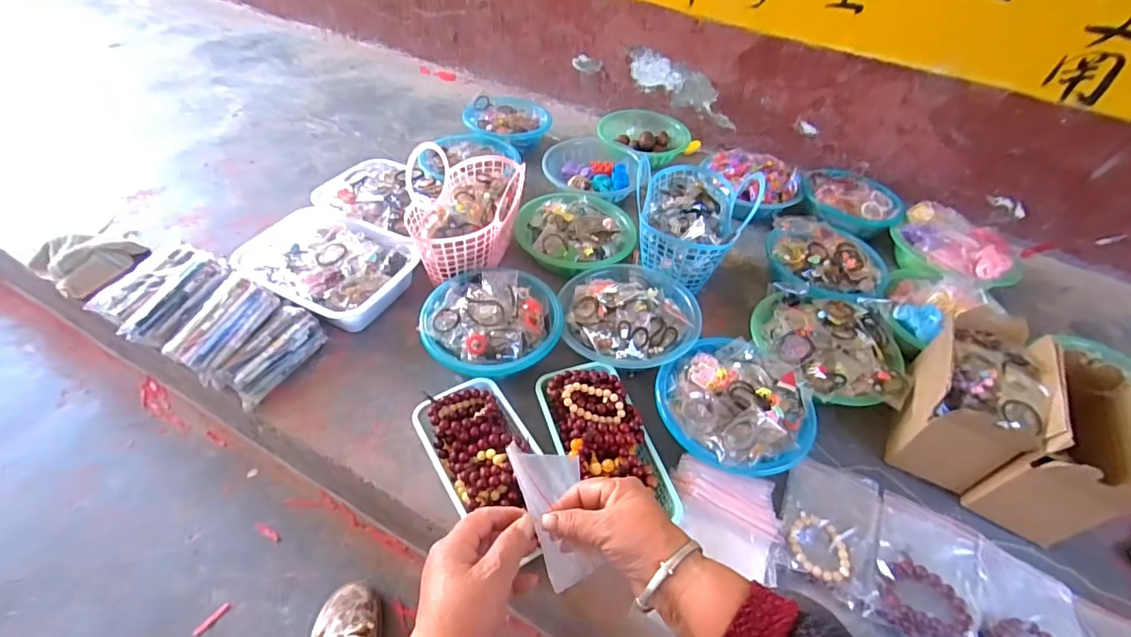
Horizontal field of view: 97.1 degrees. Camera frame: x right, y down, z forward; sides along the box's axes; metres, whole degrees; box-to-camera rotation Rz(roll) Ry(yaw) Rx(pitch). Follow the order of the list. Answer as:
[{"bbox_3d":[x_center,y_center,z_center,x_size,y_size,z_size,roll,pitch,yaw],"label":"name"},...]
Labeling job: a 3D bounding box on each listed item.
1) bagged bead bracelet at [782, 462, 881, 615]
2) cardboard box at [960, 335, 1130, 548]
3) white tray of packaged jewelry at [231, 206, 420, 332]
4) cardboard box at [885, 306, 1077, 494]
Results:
[{"bbox_3d":[0.353,0.271,0.667,0.114,0.017,0.171,23,49,15],"label":"bagged bead bracelet"},{"bbox_3d":[0.672,0.178,0.699,0.131,0.196,0.228,26,50,18],"label":"cardboard box"},{"bbox_3d":[-0.427,-0.087,0.913,0.273,0.086,0.214,22,49,14],"label":"white tray of packaged jewelry"},{"bbox_3d":[0.590,0.112,0.738,0.129,0.164,0.217,25,50,17],"label":"cardboard box"}]

